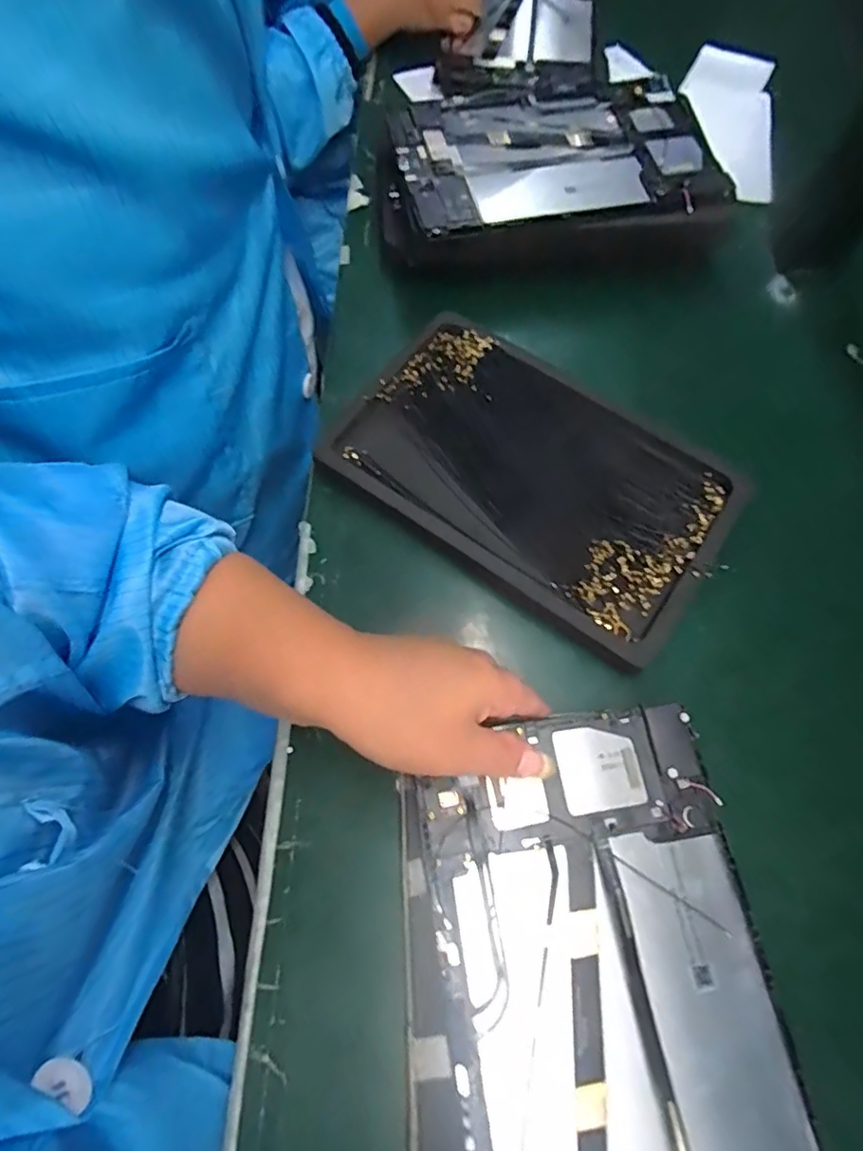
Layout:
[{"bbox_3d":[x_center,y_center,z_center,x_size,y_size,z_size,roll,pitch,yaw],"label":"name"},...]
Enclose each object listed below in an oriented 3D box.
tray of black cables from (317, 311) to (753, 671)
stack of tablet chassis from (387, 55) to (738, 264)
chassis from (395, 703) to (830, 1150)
[{"bbox_3d":[0.067,-0.070,0.380,0.246,0.020,0.161,33,71,13],"label":"tray of black cables"},{"bbox_3d":[0.091,-0.323,0.460,0.264,0.043,0.183,-5,67,-2],"label":"stack of tablet chassis"},{"bbox_3d":[0.073,0.189,0.264,0.167,0.009,0.238,-4,67,-2],"label":"chassis"}]

